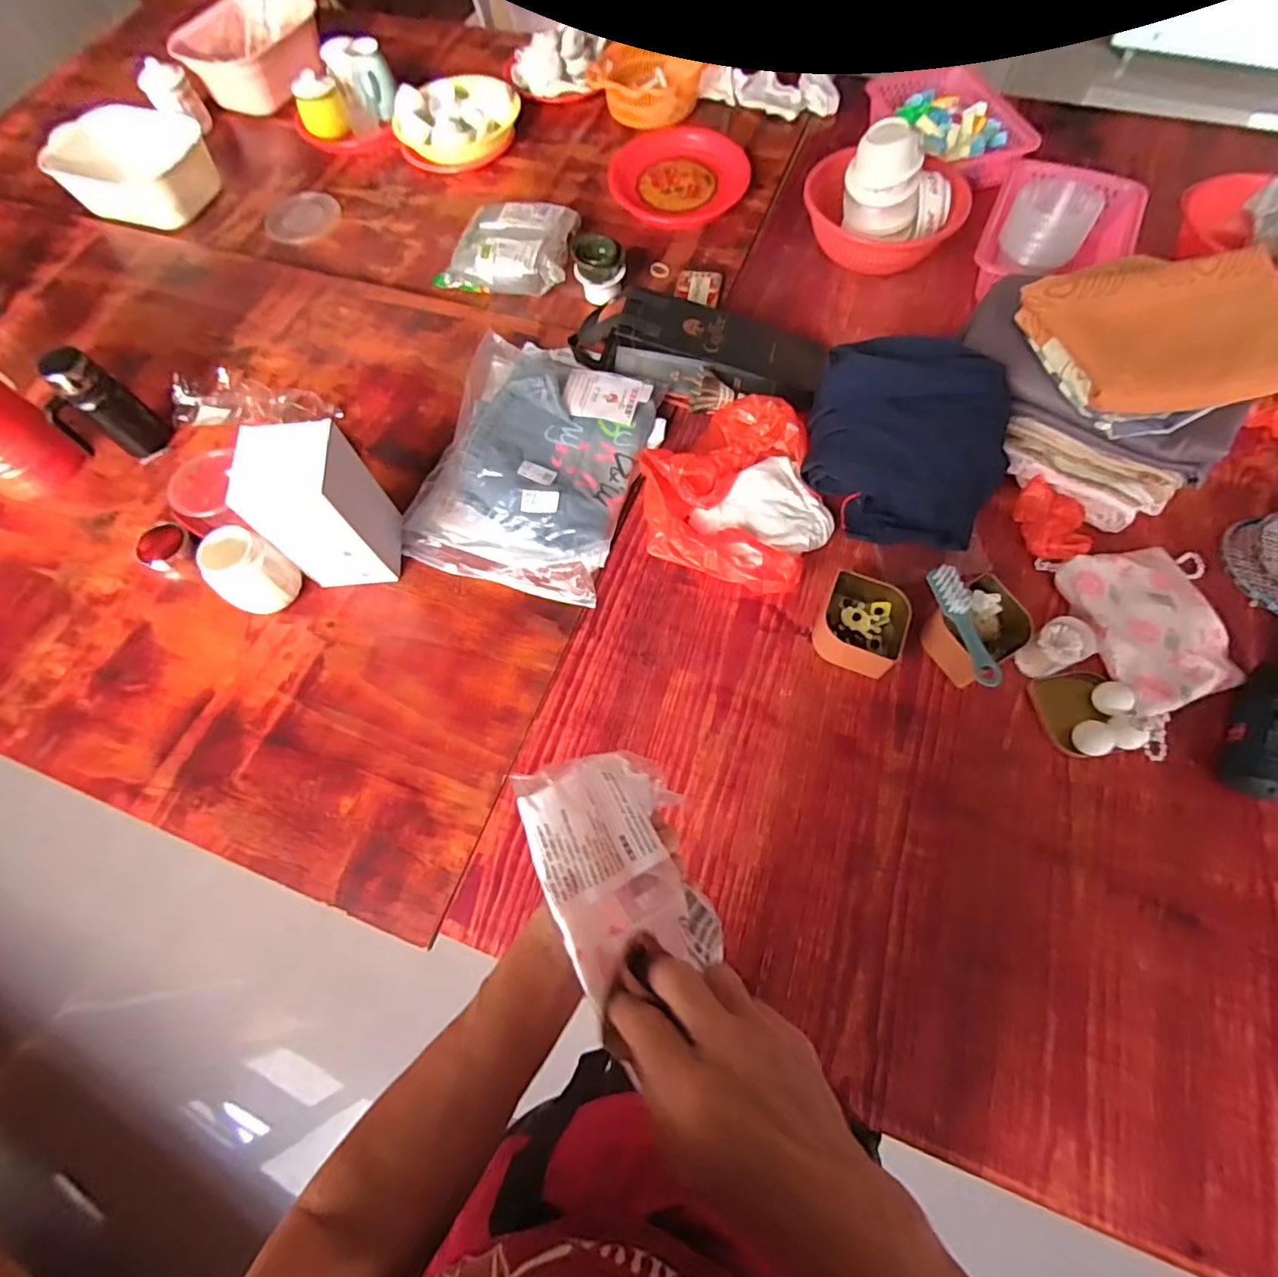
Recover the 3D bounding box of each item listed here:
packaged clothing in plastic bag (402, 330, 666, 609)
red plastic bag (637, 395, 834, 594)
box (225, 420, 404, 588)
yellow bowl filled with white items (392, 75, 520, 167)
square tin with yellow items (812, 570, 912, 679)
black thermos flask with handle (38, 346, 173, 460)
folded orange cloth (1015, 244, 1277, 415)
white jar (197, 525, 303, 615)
[{"bbox_3d":[-0.141,-0.274,0.868,0.294,0.070,0.423,15,68,10],"label":"packaged clothing in plastic bag"},{"bbox_3d":[0.134,-0.207,0.827,0.271,0.063,0.267,24,70,13],"label":"red plastic bag"},{"bbox_3d":[-0.393,-0.162,0.742,0.120,0.209,0.103,-3,66,2],"label":"box"},{"bbox_3d":[-0.361,-1.041,1.217,0.242,0.086,0.167,-2,66,3],"label":"yellow bowl filled with white items"},{"bbox_3d":[0.279,-0.018,0.747,0.104,0.051,0.112,23,69,13],"label":"square tin with yellow items"},{"bbox_3d":[-0.794,-0.333,0.882,0.061,0.160,0.110,28,71,15],"label":"black thermos flask with handle"},{"bbox_3d":[0.624,-0.392,0.732,0.252,0.056,0.261,-5,66,1],"label":"folded orange cloth"},{"bbox_3d":[-0.501,-0.081,0.784,0.083,0.103,0.080,-1,66,3],"label":"white jar"}]

